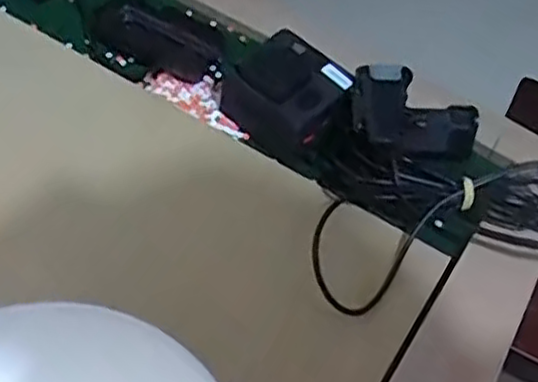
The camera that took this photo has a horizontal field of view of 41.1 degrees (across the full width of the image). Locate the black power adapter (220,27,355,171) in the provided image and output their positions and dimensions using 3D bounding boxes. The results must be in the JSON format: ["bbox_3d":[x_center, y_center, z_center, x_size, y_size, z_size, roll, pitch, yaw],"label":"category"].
[{"bbox_3d":[0.016,-0.071,0.539,0.087,0.056,0.073,34,57,19],"label":"black power adapter"}]

